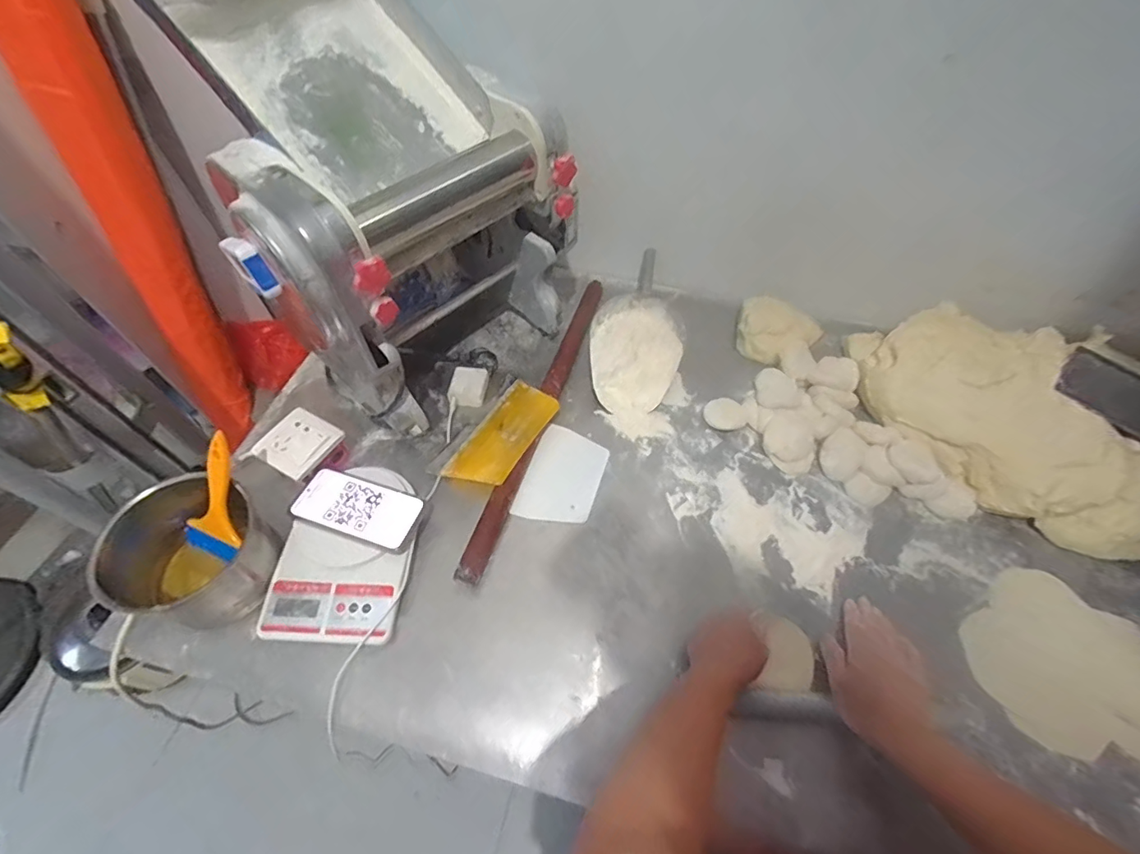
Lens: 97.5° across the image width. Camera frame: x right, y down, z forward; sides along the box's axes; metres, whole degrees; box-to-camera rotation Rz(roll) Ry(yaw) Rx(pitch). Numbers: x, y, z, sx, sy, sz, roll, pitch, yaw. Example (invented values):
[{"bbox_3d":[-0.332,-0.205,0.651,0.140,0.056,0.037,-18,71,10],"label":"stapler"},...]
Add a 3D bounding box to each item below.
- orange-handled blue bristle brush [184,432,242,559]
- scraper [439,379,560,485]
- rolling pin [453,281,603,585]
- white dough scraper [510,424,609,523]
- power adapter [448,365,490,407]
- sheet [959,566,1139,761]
[{"bbox_3d":[-0.400,0.082,0.569,0.076,0.156,0.016,26,21,17],"label":"orange-handled blue bristle brush"},{"bbox_3d":[-0.092,0.009,0.705,0.089,0.009,0.173,21,62,30],"label":"scraper"},{"bbox_3d":[-0.040,-0.032,0.749,0.034,0.035,0.555,15,56,10],"label":"rolling pin"},{"bbox_3d":[-0.008,0.066,0.700,0.101,0.005,0.149,14,56,10],"label":"white dough scraper"},{"bbox_3d":[-0.154,-0.062,0.761,0.057,0.022,0.057,7,94,5],"label":"power adapter"},{"bbox_3d":[0.582,0.279,0.570,0.211,0.013,0.202,35,60,27],"label":"sheet"}]

